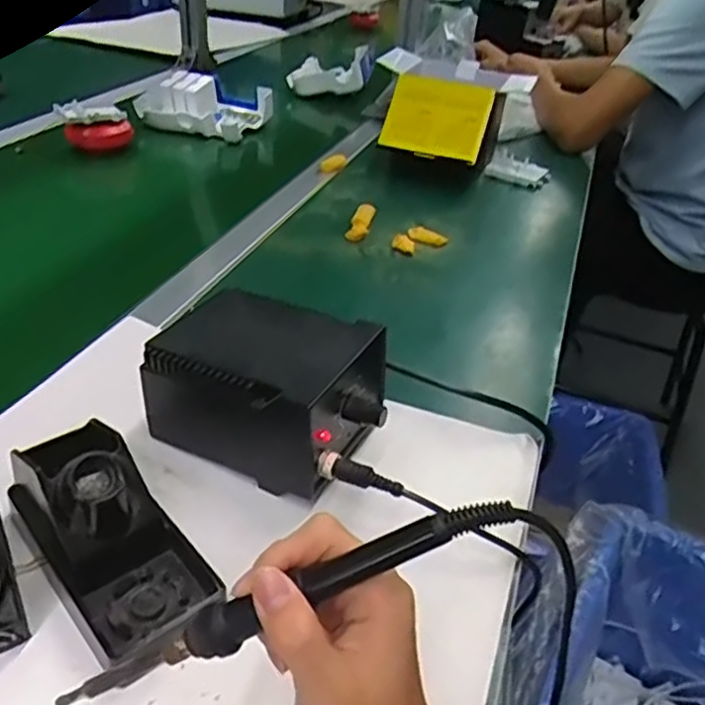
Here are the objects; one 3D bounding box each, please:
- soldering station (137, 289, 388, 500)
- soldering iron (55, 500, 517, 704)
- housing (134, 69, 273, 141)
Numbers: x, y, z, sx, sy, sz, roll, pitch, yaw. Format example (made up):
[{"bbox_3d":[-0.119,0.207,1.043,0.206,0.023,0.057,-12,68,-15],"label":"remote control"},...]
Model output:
[{"bbox_3d":[-0.056,0.023,0.510,0.164,0.094,0.118,18,37,16],"label":"soldering station"},{"bbox_3d":[-0.031,0.105,0.284,0.207,0.013,0.017,-26,39,5],"label":"soldering iron"},{"bbox_3d":[-0.236,-0.403,1.100,0.187,0.067,0.134,12,36,7],"label":"housing"}]

